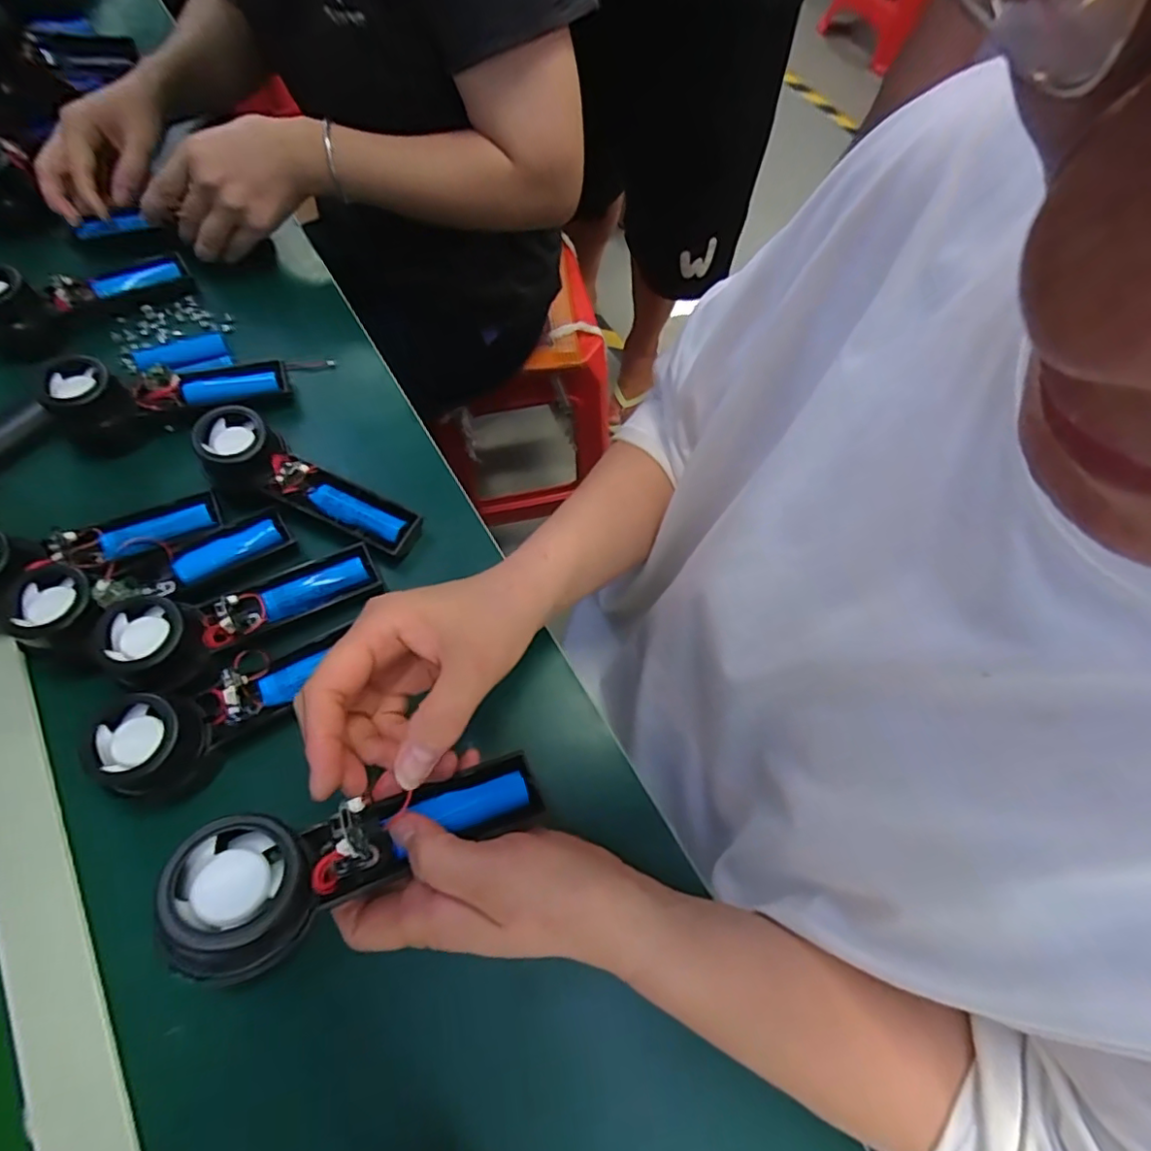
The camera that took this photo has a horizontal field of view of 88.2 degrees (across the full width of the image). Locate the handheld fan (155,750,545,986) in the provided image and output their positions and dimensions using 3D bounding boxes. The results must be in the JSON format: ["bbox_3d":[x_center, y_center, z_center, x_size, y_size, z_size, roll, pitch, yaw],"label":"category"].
[{"bbox_3d":[-0.086,0.117,0.261,0.157,0.035,0.051,-5,61,-39],"label":"handheld fan"}]

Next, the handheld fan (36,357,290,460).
[{"bbox_3d":[-0.303,-0.139,0.448,0.153,0.052,0.046,-21,67,-11],"label":"handheld fan"}]

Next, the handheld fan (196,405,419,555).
[{"bbox_3d":[-0.190,-0.057,0.417,0.159,0.051,0.055,27,67,11],"label":"handheld fan"}]

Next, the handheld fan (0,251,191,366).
[{"bbox_3d":[-0.414,-0.239,0.495,0.062,0.045,0.160,42,69,15],"label":"handheld fan"}]

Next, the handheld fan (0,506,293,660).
[{"bbox_3d":[-0.267,0.005,0.376,0.163,0.038,0.071,-26,69,-15],"label":"handheld fan"}]

